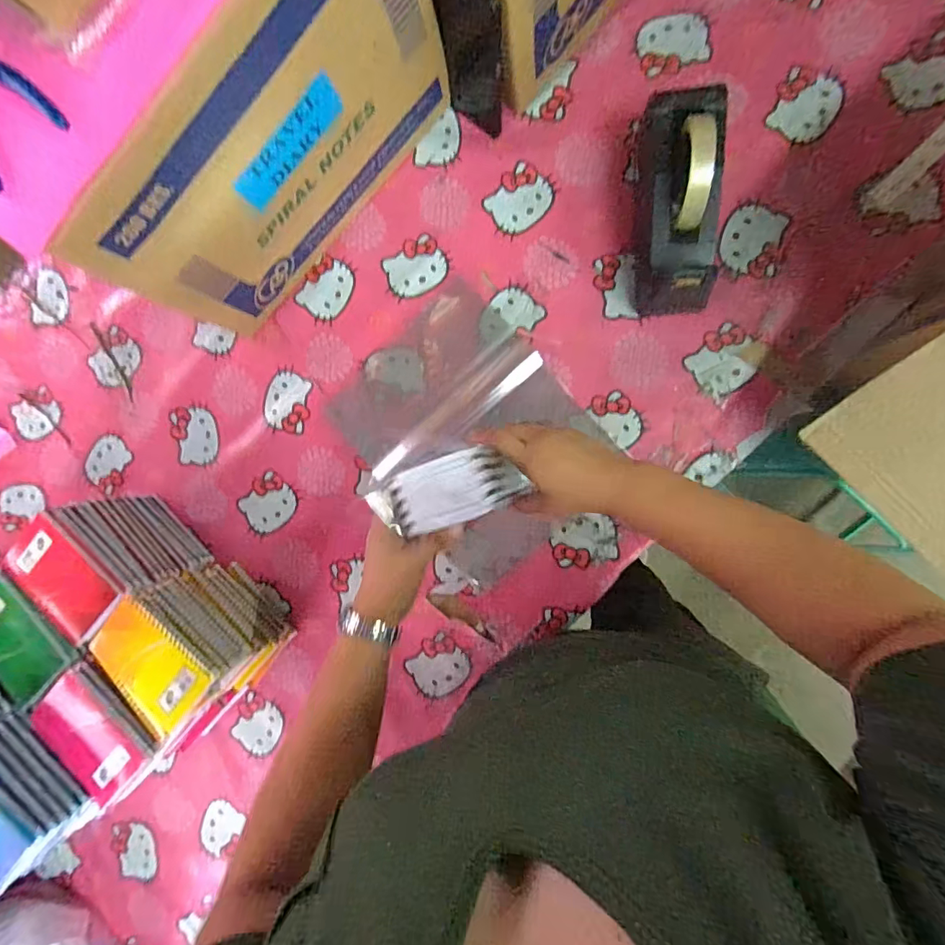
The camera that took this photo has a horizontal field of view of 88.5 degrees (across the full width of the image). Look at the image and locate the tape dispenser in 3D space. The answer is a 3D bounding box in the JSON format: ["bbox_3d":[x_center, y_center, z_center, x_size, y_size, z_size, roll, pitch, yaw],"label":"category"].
[{"bbox_3d":[0.219,-0.286,0.522,0.079,0.122,0.209,-1,91,9],"label":"tape dispenser"}]

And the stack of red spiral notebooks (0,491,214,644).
[{"bbox_3d":[-0.447,0.114,0.614,0.099,0.175,0.141,-45,85,8],"label":"stack of red spiral notebooks"}]

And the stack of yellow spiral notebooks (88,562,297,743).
[{"bbox_3d":[-0.337,0.209,0.593,0.145,0.183,0.111,40,97,6],"label":"stack of yellow spiral notebooks"}]

